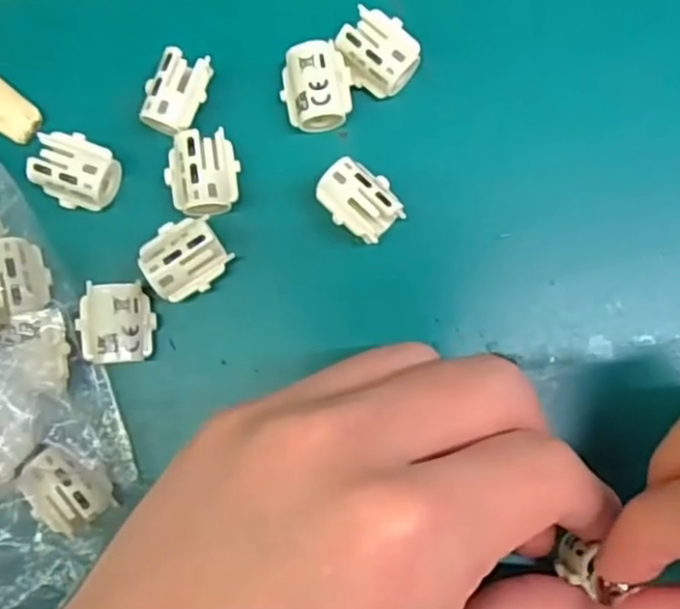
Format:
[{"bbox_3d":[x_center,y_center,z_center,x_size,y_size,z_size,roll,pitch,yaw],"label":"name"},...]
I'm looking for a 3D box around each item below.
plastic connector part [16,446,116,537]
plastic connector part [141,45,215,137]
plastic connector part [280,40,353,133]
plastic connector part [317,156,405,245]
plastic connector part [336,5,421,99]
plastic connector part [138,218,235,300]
[{"bbox_3d":[-0.073,0.050,0.186,0.021,0.012,0.016,38,84,7],"label":"plastic connector part"},{"bbox_3d":[-0.045,-0.059,0.196,0.014,0.010,0.023,21,83,5],"label":"plastic connector part"},{"bbox_3d":[-0.007,-0.062,0.197,0.019,0.011,0.022,-1,81,2],"label":"plastic connector part"},{"bbox_3d":[0.006,-0.029,0.195,0.023,0.012,0.017,41,85,7],"label":"plastic connector part"},{"bbox_3d":[0.011,-0.071,0.199,0.022,0.013,0.018,39,85,7],"label":"plastic connector part"},{"bbox_3d":[-0.043,-0.013,0.194,0.022,0.015,0.020,-33,82,-3],"label":"plastic connector part"}]

